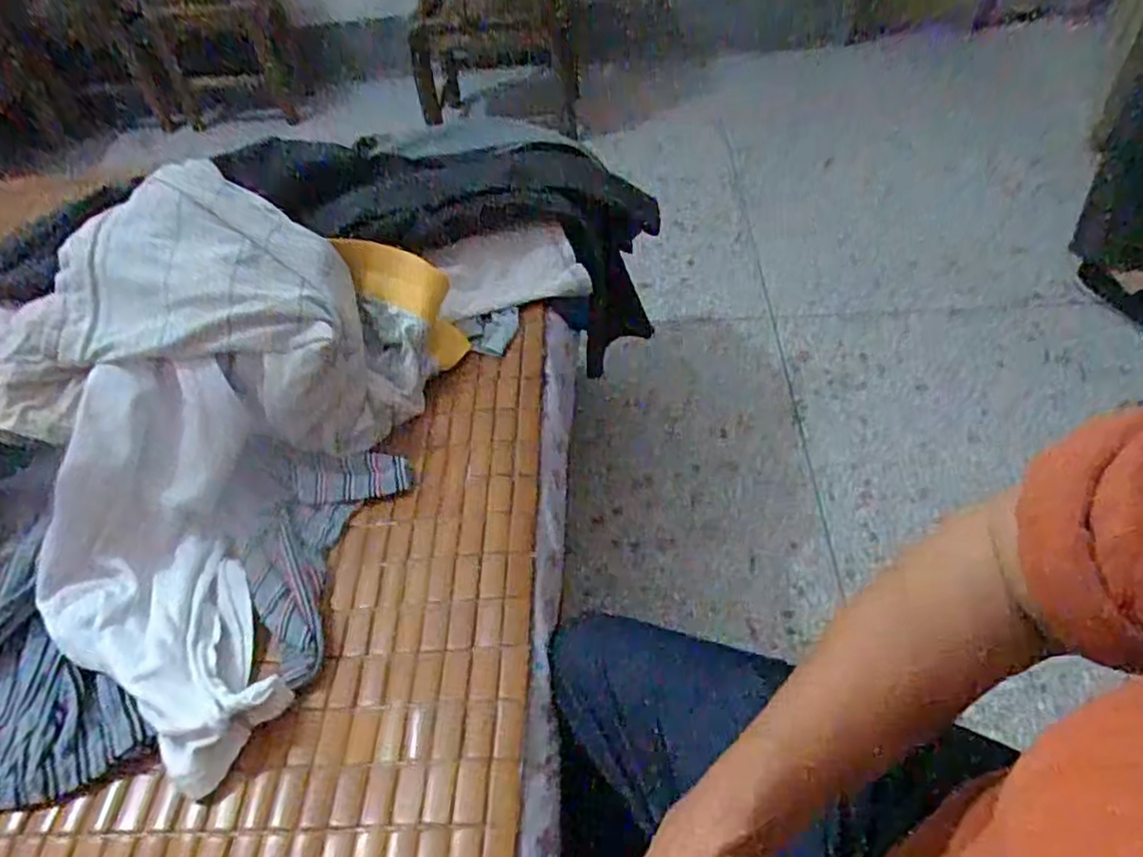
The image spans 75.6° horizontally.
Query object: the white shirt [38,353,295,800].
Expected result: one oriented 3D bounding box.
[{"bbox_3d":[-0.329,0.110,0.581,0.175,0.072,0.344,-19,64,-11],"label":"white shirt"}]

